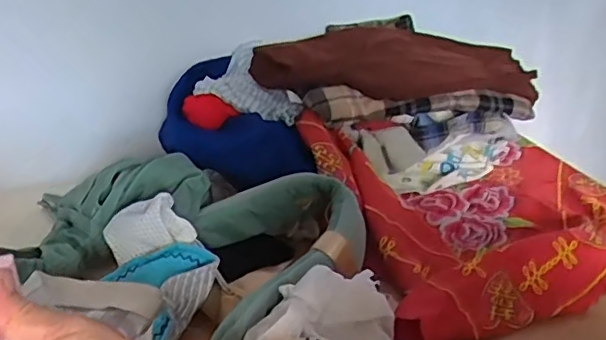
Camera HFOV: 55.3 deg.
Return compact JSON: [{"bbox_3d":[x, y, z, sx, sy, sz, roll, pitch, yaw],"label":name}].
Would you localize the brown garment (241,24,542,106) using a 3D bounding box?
[{"bbox_3d":[0.131,-0.145,0.814,0.396,0.077,0.182,-8,28,-8],"label":"brown garment"}]

